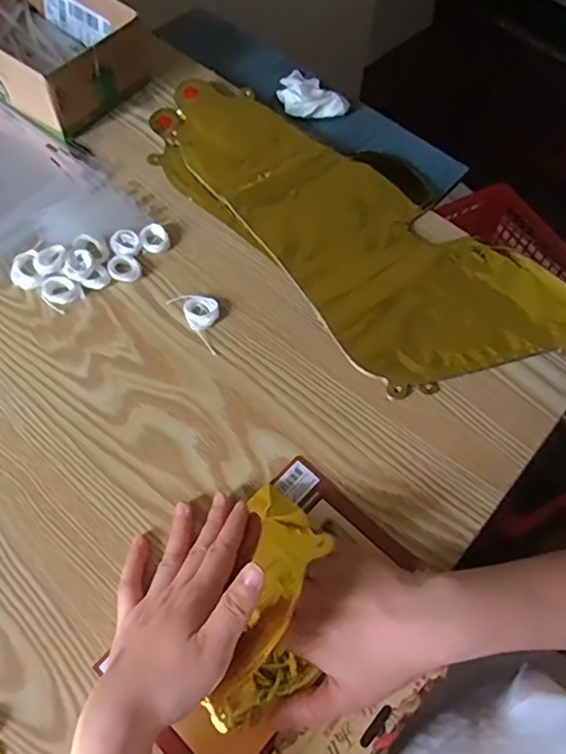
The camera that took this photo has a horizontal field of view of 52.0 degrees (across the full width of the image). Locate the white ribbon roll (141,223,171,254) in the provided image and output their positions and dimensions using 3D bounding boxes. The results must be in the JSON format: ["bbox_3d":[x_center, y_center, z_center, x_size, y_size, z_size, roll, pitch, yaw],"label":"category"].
[{"bbox_3d":[-0.113,-0.122,0.511,0.023,0.008,0.026,-15,64,-10],"label":"white ribbon roll"}]

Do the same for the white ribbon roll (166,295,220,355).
[{"bbox_3d":[-0.065,-0.051,0.479,0.030,0.009,0.062,-36,70,-19],"label":"white ribbon roll"}]

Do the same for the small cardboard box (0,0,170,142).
[{"bbox_3d":[-0.249,-0.342,0.581,0.210,0.065,0.135,35,66,14],"label":"small cardboard box"}]

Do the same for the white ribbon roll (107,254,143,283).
[{"bbox_3d":[-0.136,-0.093,0.497,0.027,0.005,0.029,1,63,-2],"label":"white ribbon roll"}]

